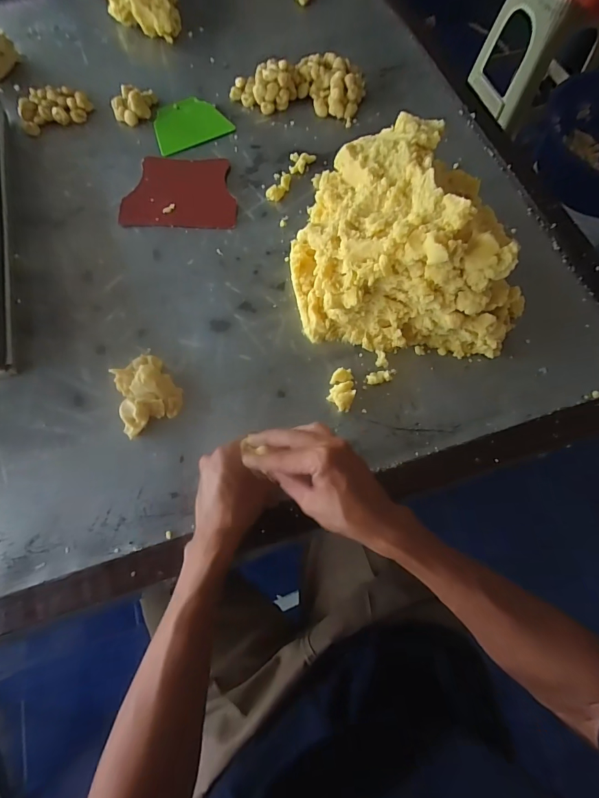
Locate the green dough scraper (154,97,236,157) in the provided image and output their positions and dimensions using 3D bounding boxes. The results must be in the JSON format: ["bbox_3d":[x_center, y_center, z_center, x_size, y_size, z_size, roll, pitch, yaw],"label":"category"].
[{"bbox_3d":[-0.186,-0.466,0.654,0.122,0.006,0.102,-25,72,-9],"label":"green dough scraper"}]

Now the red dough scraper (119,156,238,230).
[{"bbox_3d":[-0.182,-0.322,0.603,0.170,0.004,0.136,2,71,0],"label":"red dough scraper"}]

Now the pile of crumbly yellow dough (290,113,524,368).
[{"bbox_3d":[0.129,-0.194,0.475,0.272,0.146,0.257,-5,70,-2],"label":"pile of crumbly yellow dough"}]

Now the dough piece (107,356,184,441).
[{"bbox_3d":[-0.192,-0.010,0.475,0.074,0.030,0.087,-29,72,-10],"label":"dough piece"}]

